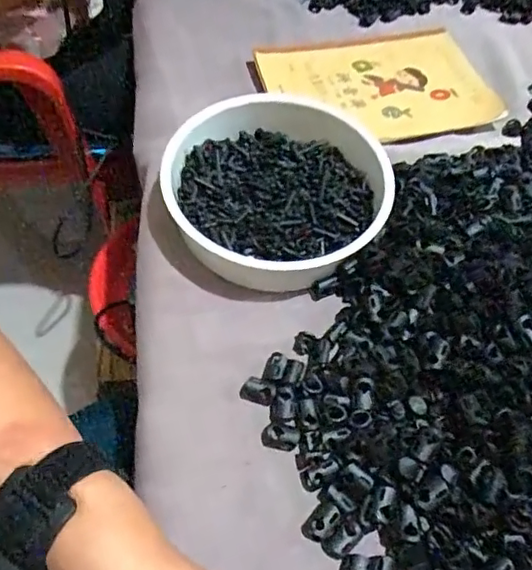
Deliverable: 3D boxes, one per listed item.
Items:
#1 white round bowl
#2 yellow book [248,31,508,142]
[{"bbox_3d":[0.012,-0.068,0.414,0.163,0.049,0.152,2,58,-3],"label":"white round bowl"},{"bbox_3d":[0.104,-0.193,0.524,0.200,0.009,0.149,-13,60,-12],"label":"yellow book"}]

